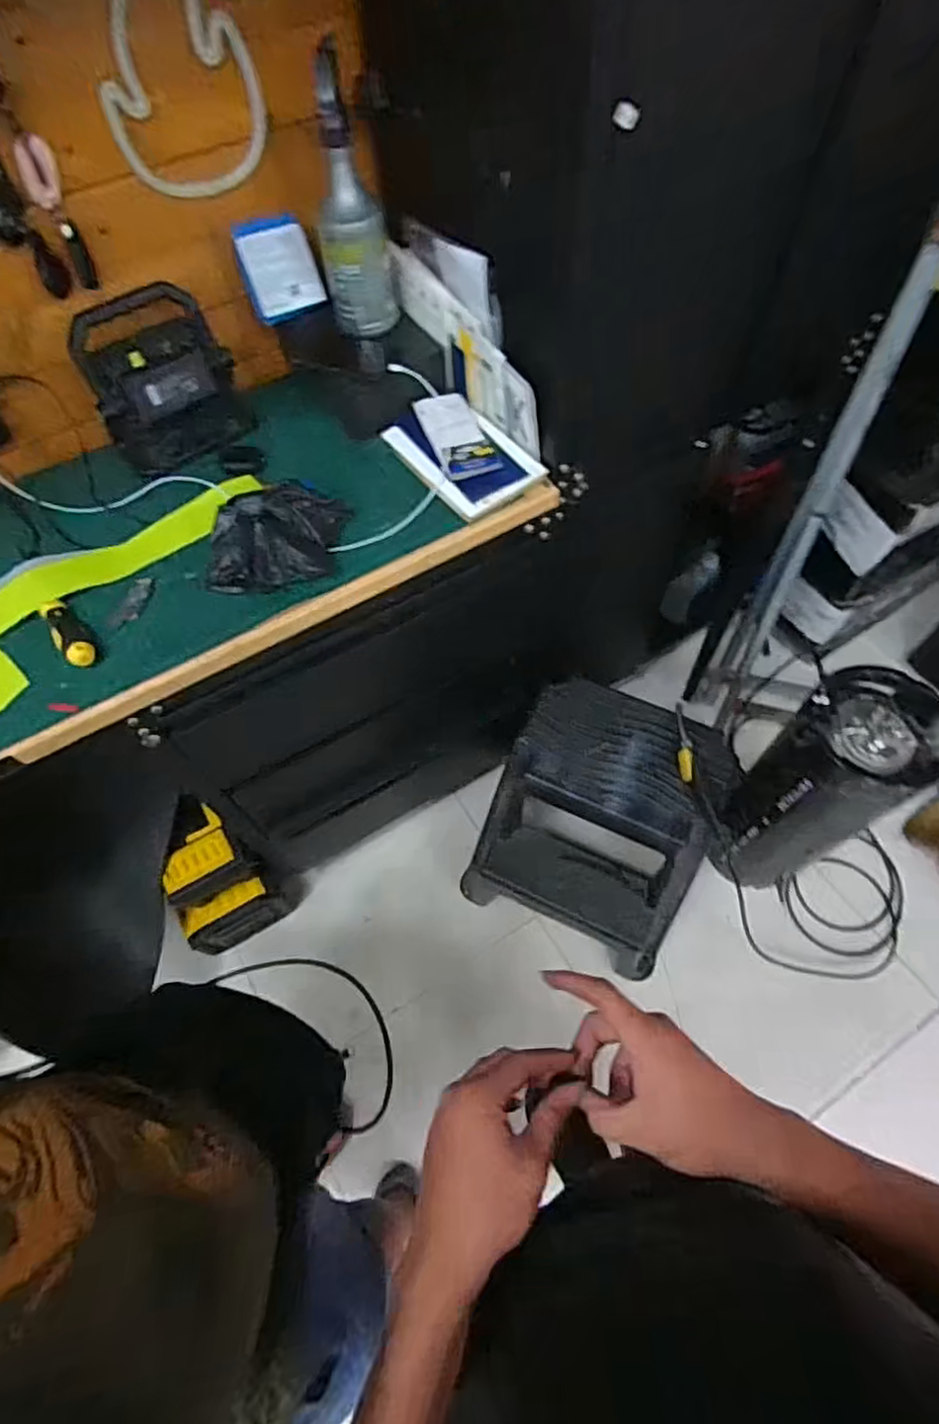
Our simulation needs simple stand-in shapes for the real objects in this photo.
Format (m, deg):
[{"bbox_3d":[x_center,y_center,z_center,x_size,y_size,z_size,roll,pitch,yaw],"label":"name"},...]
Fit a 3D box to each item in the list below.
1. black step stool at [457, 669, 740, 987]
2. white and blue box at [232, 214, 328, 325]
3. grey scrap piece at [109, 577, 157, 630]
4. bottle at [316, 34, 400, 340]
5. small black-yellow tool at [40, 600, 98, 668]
[{"bbox_3d":[0.267,0.220,1.342,0.412,0.395,0.409,25,65,16],"label":"black step stool"},{"bbox_3d":[-0.274,-0.637,0.939,0.101,0.120,0.016,-20,27,-3],"label":"white and blue box"},{"bbox_3d":[-0.442,-0.142,0.859,0.028,0.011,0.082,15,63,11],"label":"grey scrap piece"},{"bbox_3d":[-0.152,-0.641,0.833,0.088,0.286,0.067,-13,61,-5],"label":"bottle"},{"bbox_3d":[-0.502,-0.100,0.814,0.037,0.029,0.123,-40,66,-18],"label":"small black-yellow tool"}]

